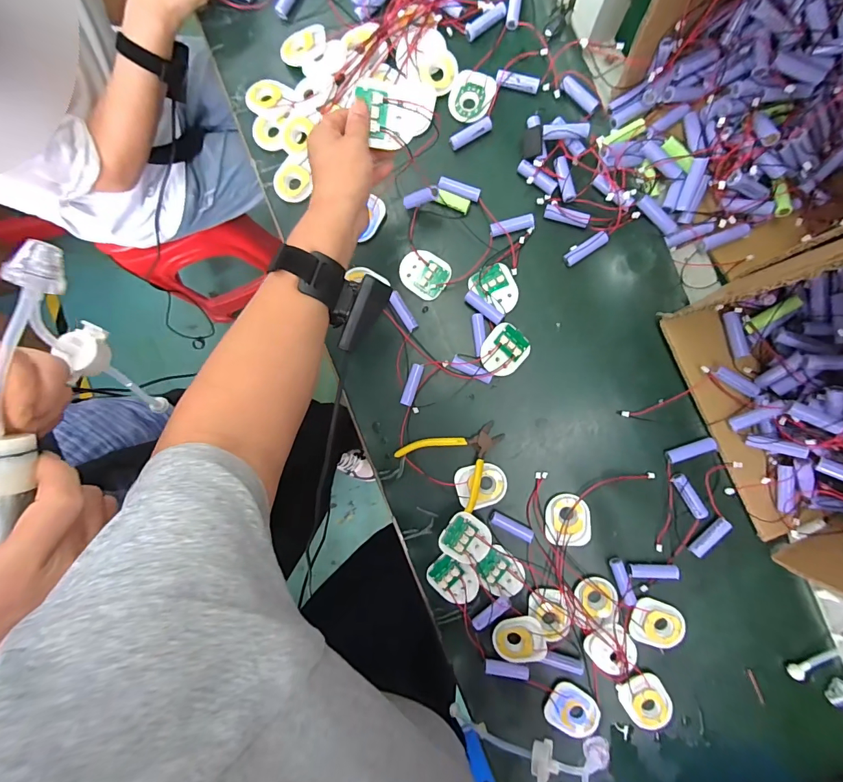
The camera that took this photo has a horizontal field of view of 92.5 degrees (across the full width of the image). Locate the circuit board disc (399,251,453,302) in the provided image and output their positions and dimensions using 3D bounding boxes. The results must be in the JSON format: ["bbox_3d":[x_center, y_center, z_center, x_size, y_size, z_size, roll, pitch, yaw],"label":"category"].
[{"bbox_3d":[0.003,-0.139,0.474,0.057,0.011,0.050,40,94,4],"label":"circuit board disc"}]

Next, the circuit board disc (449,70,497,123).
[{"bbox_3d":[0.058,-0.345,0.474,0.051,0.005,0.059,18,92,5],"label":"circuit board disc"}]

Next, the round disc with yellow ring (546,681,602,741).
[{"bbox_3d":[0.173,0.365,0.460,0.054,0.013,0.046,25,92,5],"label":"round disc with yellow ring"}]

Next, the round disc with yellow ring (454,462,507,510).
[{"bbox_3d":[0.069,0.110,0.468,0.058,0.011,0.047,-13,89,6],"label":"round disc with yellow ring"}]

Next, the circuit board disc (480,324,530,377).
[{"bbox_3d":[0.096,-0.047,0.464,0.048,0.018,0.058,36,93,5],"label":"circuit board disc"}]

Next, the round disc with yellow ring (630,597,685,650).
[{"bbox_3d":[0.266,0.263,0.454,0.062,0.008,0.050,18,92,5],"label":"round disc with yellow ring"}]

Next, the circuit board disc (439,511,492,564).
[{"bbox_3d":[0.050,0.163,0.443,0.056,0.011,0.049,34,82,-11],"label":"circuit board disc"}]

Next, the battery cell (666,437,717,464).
[{"bbox_3d":[0.297,0.066,0.443,0.049,0.011,0.013,-22,88,5],"label":"battery cell"}]

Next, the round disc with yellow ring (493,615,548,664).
[{"bbox_3d":[0.114,0.285,0.463,0.058,0.013,0.049,-5,90,6],"label":"round disc with yellow ring"}]

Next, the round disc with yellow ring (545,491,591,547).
[{"bbox_3d":[0.168,0.147,0.461,0.049,0.006,0.058,4,90,6],"label":"round disc with yellow ring"}]

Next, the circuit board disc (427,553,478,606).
[{"bbox_3d":[0.039,0.218,0.468,0.059,0.015,0.046,37,93,4],"label":"circuit board disc"}]

